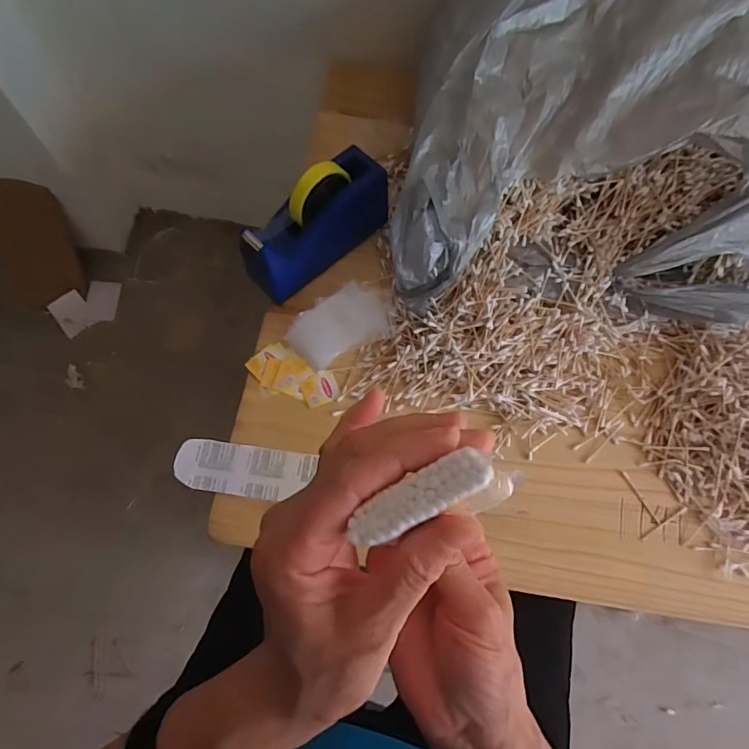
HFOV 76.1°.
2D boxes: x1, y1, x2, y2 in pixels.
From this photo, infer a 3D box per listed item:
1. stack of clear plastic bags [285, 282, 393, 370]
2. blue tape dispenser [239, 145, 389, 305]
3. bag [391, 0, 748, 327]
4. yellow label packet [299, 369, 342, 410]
[{"bbox_3d":[-0.041,-0.067,0.619,0.139,0.020,0.078,-28,93,-15],"label":"stack of clear plastic bags"},{"bbox_3d":[-0.074,-0.195,0.610,0.207,0.103,0.072,-41,75,-16],"label":"blue tape dispenser"},{"bbox_3d":[0.288,-0.283,0.589,0.508,0.207,0.385,3,69,0],"label":"bag"},{"bbox_3d":[-0.068,0.018,0.601,0.043,0.005,0.042,-21,71,-9],"label":"yellow label packet"}]

